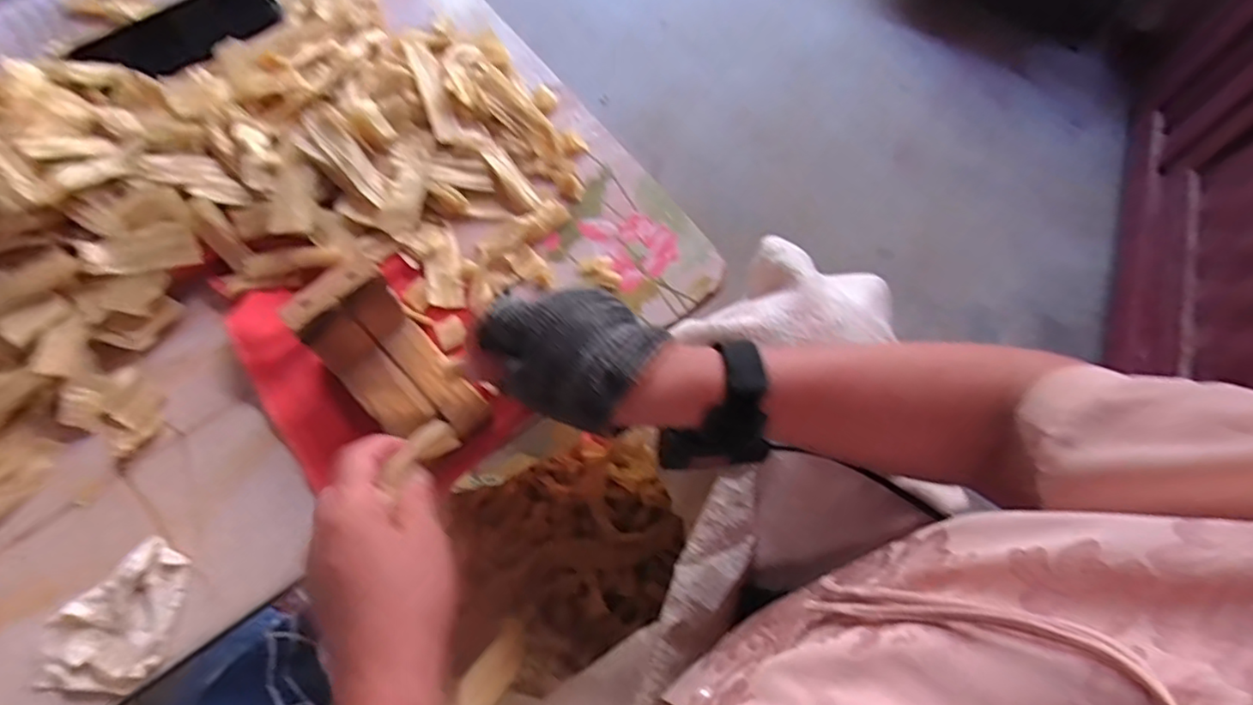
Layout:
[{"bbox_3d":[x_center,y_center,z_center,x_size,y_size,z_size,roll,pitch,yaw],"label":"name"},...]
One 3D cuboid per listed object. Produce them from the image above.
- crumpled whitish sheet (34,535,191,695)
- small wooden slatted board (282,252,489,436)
[{"bbox_3d":[-0.299,0.151,0.362,0.065,0.015,0.079,1,67,-1],"label":"crumpled whitish sheet"},{"bbox_3d":[-0.143,0.007,0.382,0.059,0.073,0.103,-40,74,-16],"label":"small wooden slatted board"}]

